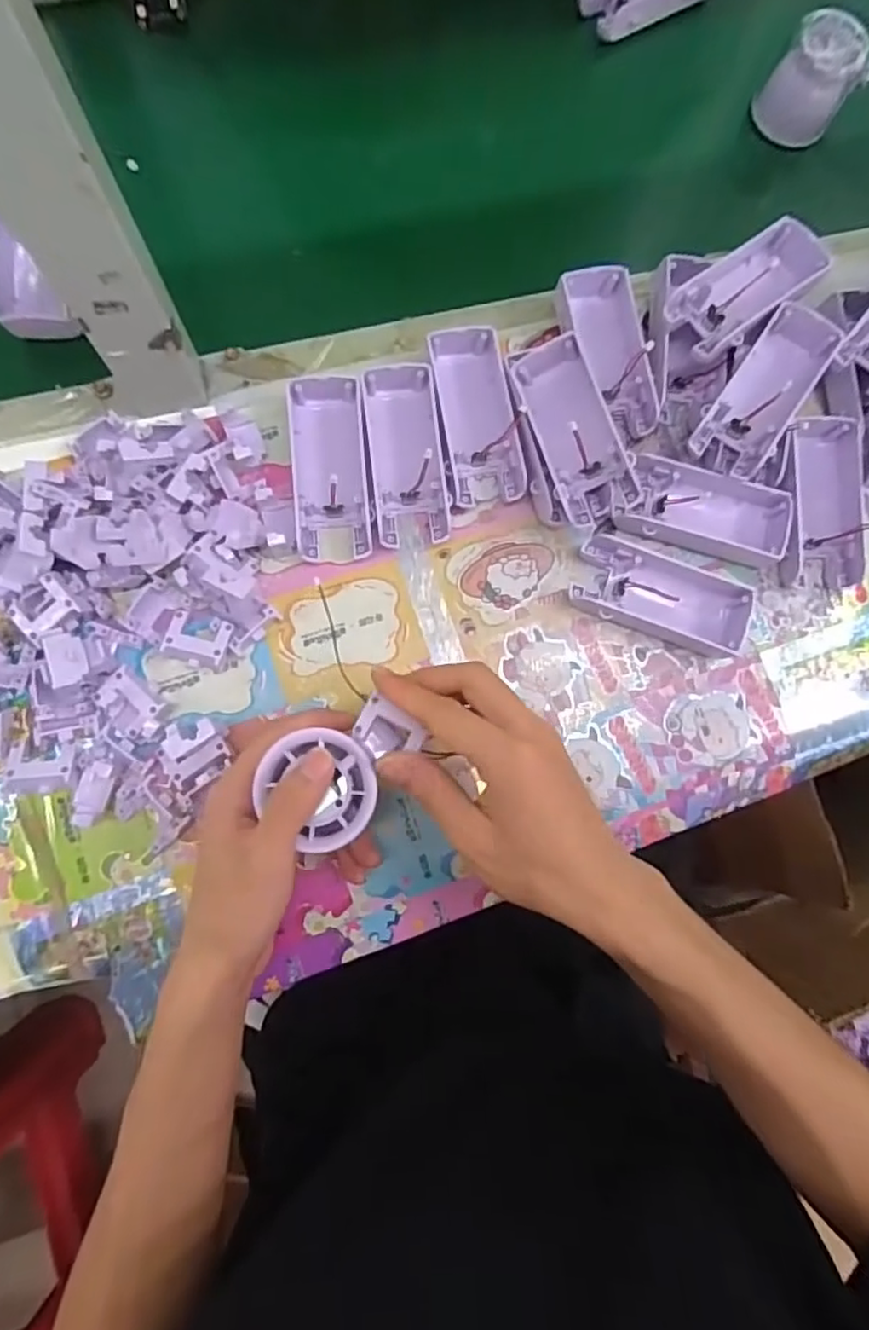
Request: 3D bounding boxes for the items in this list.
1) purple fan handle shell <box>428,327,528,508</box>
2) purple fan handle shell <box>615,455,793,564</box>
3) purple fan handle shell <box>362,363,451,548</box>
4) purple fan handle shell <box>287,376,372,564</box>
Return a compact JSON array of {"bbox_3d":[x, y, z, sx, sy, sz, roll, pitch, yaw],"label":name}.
[{"bbox_3d":[0.027,-0.154,0.414,0.045,0.031,0.104,-9,83,-7],"label":"purple fan handle shell"},{"bbox_3d":[0.172,-0.097,0.419,0.102,0.023,0.048,12,81,-4],"label":"purple fan handle shell"},{"bbox_3d":[-0.017,-0.128,0.408,0.043,0.029,0.106,-6,82,-6],"label":"purple fan handle shell"},{"bbox_3d":[-0.064,-0.118,0.403,0.043,0.028,0.106,-5,82,-6],"label":"purple fan handle shell"}]

